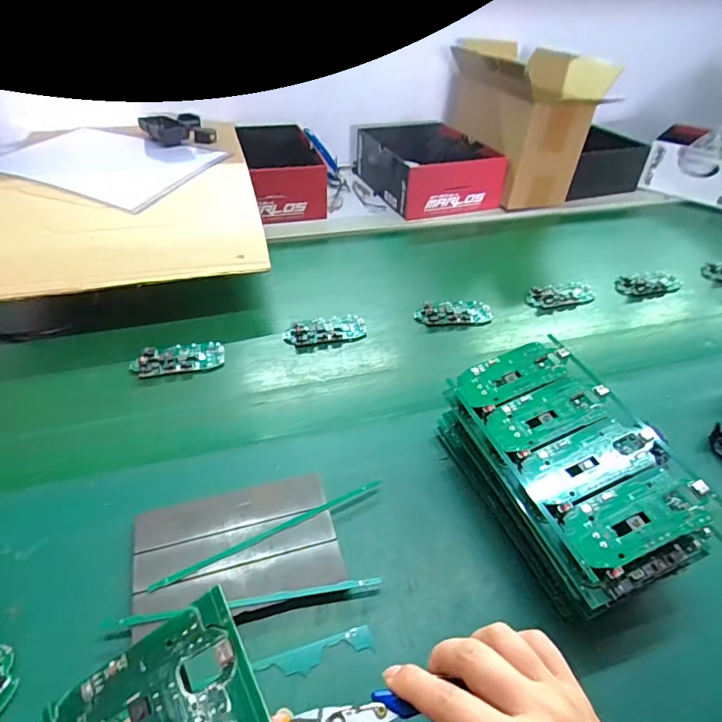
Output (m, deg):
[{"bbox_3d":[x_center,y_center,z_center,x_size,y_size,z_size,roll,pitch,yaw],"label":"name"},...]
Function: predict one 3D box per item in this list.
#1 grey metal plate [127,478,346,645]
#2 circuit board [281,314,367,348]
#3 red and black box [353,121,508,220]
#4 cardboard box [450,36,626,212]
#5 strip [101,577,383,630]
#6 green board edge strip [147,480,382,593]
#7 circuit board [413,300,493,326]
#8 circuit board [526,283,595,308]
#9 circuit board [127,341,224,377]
[{"bbox_3d":[-0.094,0.144,0.379,0.148,0.015,0.094,-9,42,-15],"label":"grey metal plate"},{"bbox_3d":[-0.044,-0.037,0.601,0.099,0.009,0.044,-10,42,-15],"label":"circuit board"},{"bbox_3d":[0.121,-0.357,0.890,0.191,0.105,0.223,-10,42,-15],"label":"red and black box"},{"bbox_3d":[0.286,-0.440,0.907,0.165,0.211,0.282,-14,44,-20],"label":"cardboard box"},{"bbox_3d":[-0.080,0.168,0.345,0.192,0.007,0.010,-5,41,-10],"label":"strip"},{"bbox_3d":[-0.067,0.132,0.386,0.188,0.004,0.007,-19,45,-24],"label":"green board edge strip"},{"bbox_3d":[0.120,-0.061,0.638,0.097,0.010,0.048,-3,41,-8],"label":"circuit board"},{"bbox_3d":[0.274,-0.091,0.676,0.099,0.018,0.042,-9,42,-14],"label":"circuit board"},{"bbox_3d":[-0.205,-0.007,0.551,0.098,0.010,0.044,-7,42,-12],"label":"circuit board"}]

